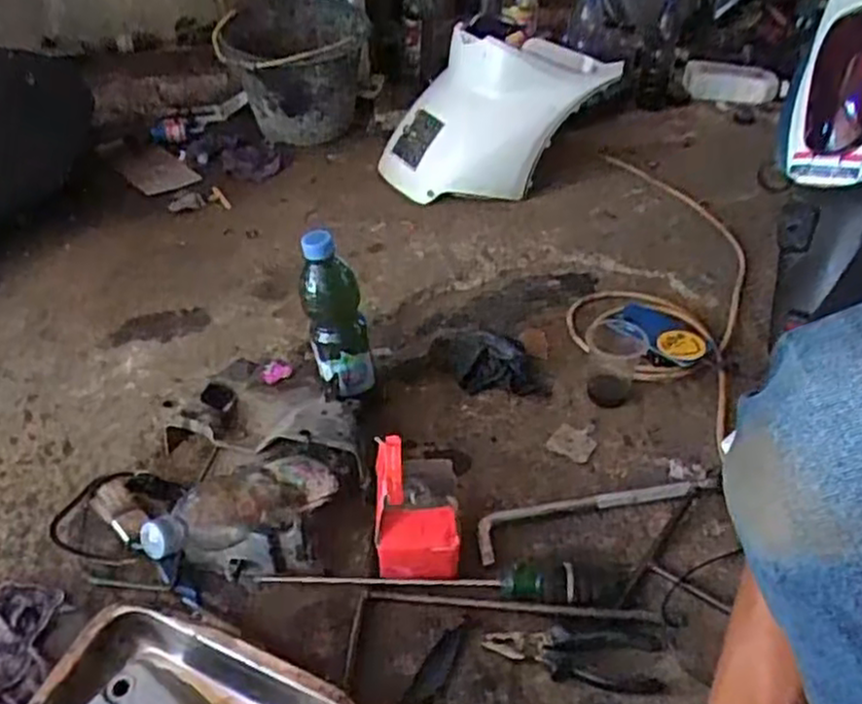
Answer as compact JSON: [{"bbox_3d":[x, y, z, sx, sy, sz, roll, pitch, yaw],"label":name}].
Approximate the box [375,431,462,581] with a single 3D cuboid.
[{"bbox_3d":[-0.016,0.156,0.694,0.078,0.149,0.071,-2,40,-5],"label":"box"}]

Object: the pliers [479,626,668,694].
[{"bbox_3d":[0.125,0.270,0.649,0.152,0.010,0.054,5,40,3],"label":"pliers"}]

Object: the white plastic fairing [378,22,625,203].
[{"bbox_3d":[0.107,-0.393,1.250,0.394,0.236,0.130,3,39,1],"label":"white plastic fairing"}]

